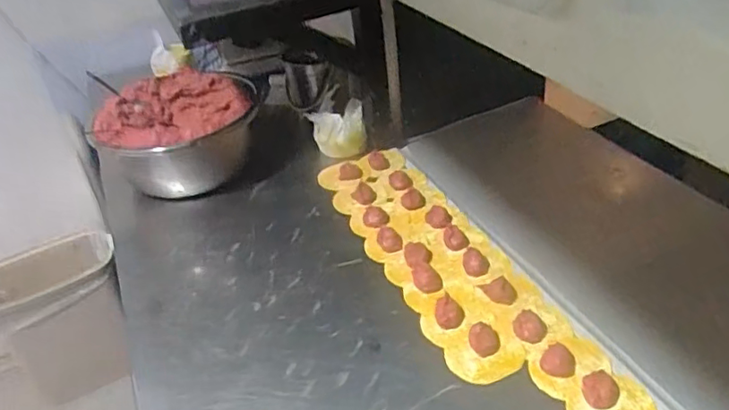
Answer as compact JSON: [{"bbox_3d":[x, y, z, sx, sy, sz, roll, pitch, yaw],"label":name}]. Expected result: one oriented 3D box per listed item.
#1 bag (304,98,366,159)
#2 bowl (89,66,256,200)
[{"bbox_3d":[-0.049,-0.132,1.026,0.095,0.071,0.072,-9,35,-2],"label":"bag"},{"bbox_3d":[-0.315,-0.117,1.026,0.260,0.153,0.243,-11,36,-5],"label":"bowl"}]

